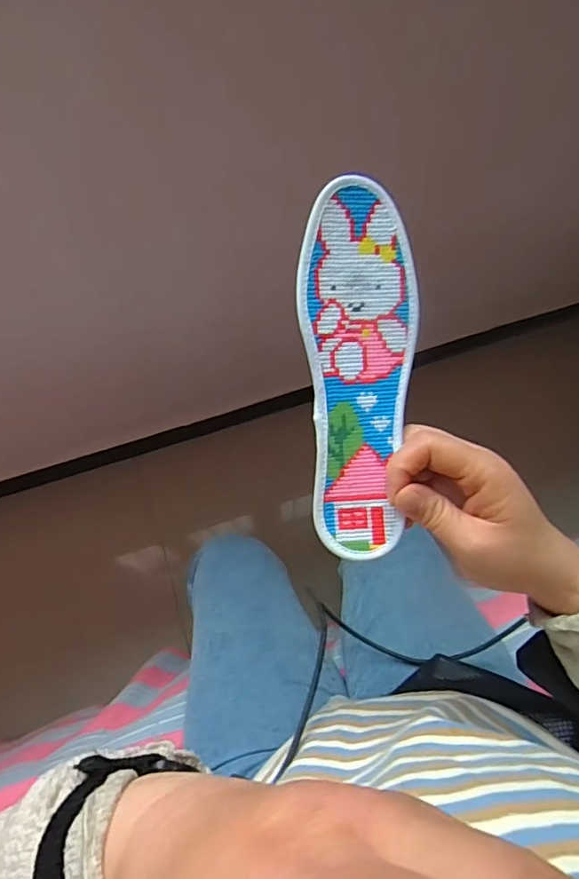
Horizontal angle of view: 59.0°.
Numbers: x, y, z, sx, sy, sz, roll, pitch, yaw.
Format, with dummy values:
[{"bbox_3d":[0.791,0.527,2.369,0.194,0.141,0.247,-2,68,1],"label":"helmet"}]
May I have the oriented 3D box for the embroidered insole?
[{"bbox_3d":[0.044,-0.040,0.308,0.068,0.007,0.216,-4,95,-8],"label":"embroidered insole"}]

